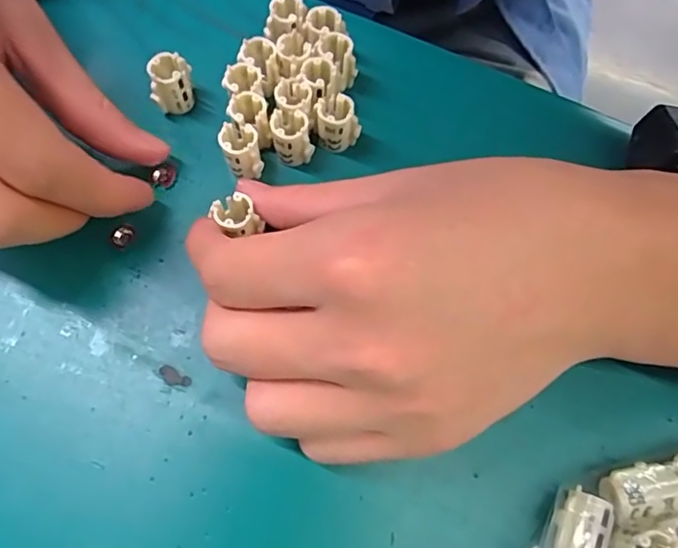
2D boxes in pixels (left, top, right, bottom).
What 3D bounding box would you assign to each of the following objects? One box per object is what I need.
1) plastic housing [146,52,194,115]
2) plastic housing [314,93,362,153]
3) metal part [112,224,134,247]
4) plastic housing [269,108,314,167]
[{"bbox_3d":[-0.068,-0.077,0.229,0.016,0.023,0.015,-7,70,-5],"label":"plastic housing"},{"bbox_3d":[-0.002,-0.060,0.222,0.015,0.022,0.014,1,70,-2],"label":"plastic housing"},{"bbox_3d":[-0.084,-0.015,0.214,0.007,0.004,0.009,31,72,9],"label":"metal part"},{"bbox_3d":[-0.019,-0.053,0.219,0.014,0.018,0.018,-14,71,-7],"label":"plastic housing"}]

